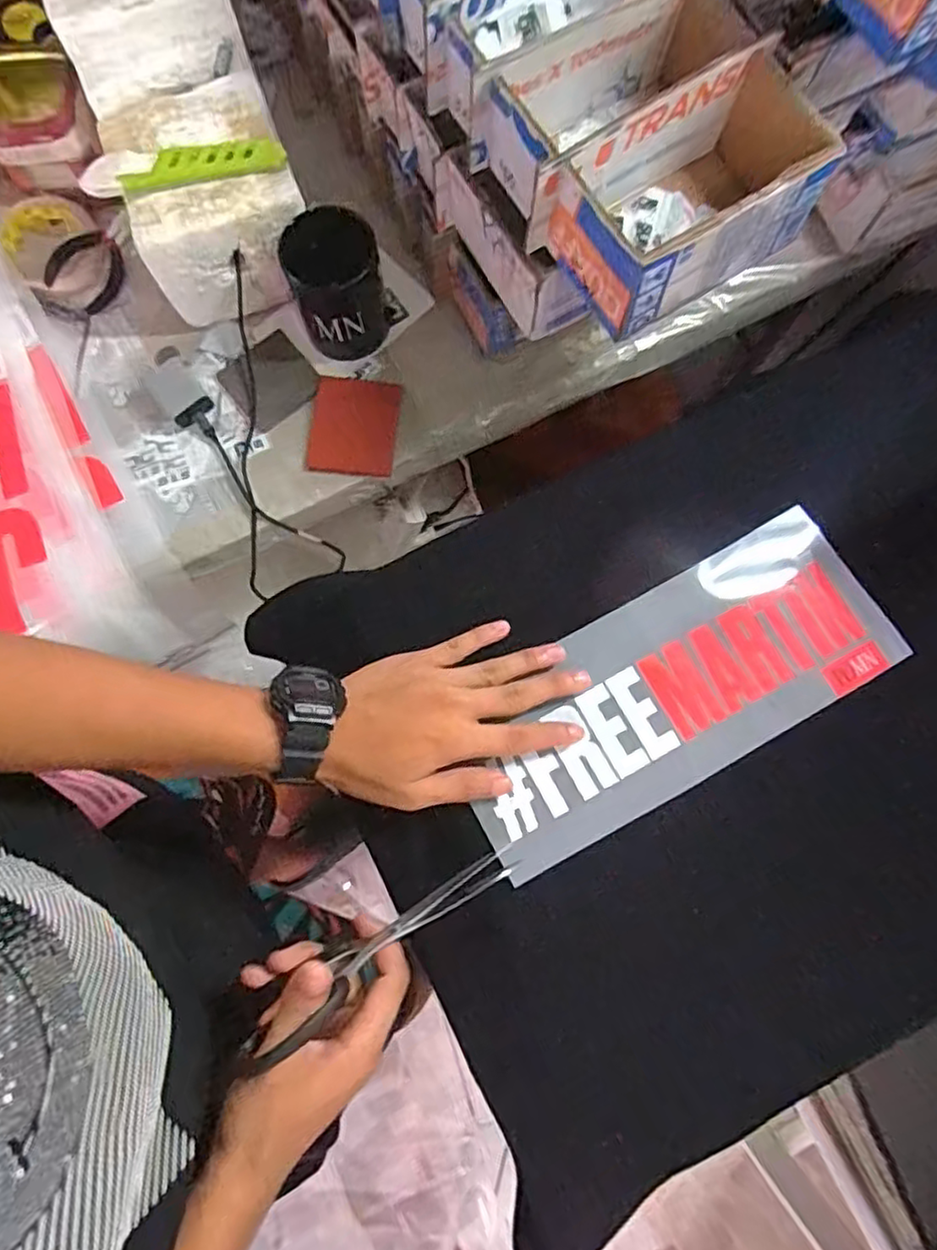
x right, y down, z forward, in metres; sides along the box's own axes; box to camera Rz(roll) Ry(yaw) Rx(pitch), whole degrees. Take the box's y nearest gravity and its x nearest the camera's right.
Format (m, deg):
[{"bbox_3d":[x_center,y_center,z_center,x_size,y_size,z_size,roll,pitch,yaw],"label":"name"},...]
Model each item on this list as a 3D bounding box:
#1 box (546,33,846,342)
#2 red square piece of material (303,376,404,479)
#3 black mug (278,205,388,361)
[{"bbox_3d":[0.138,-0.273,0.437,0.154,0.078,0.098,-32,81,-6],"label":"box"},{"bbox_3d":[-0.106,-0.182,0.613,0.080,0.010,0.091,5,79,1],"label":"red square piece of material"},{"bbox_3d":[-0.117,-0.301,0.586,0.078,0.104,0.077,-18,79,-4],"label":"black mug"}]

